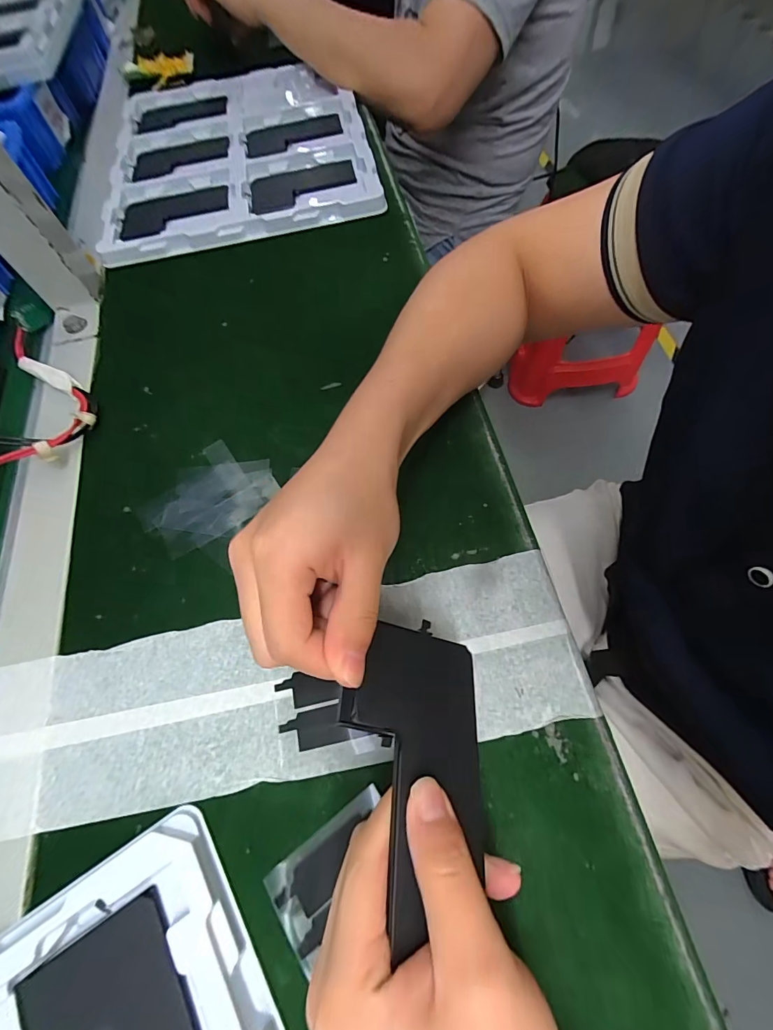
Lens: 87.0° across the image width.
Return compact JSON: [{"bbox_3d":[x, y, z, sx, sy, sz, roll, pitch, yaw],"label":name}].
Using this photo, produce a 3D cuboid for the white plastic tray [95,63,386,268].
[{"bbox_3d":[-0.163,-0.408,0.457,0.276,0.024,0.307,-10,65,-1],"label":"white plastic tray"}]

